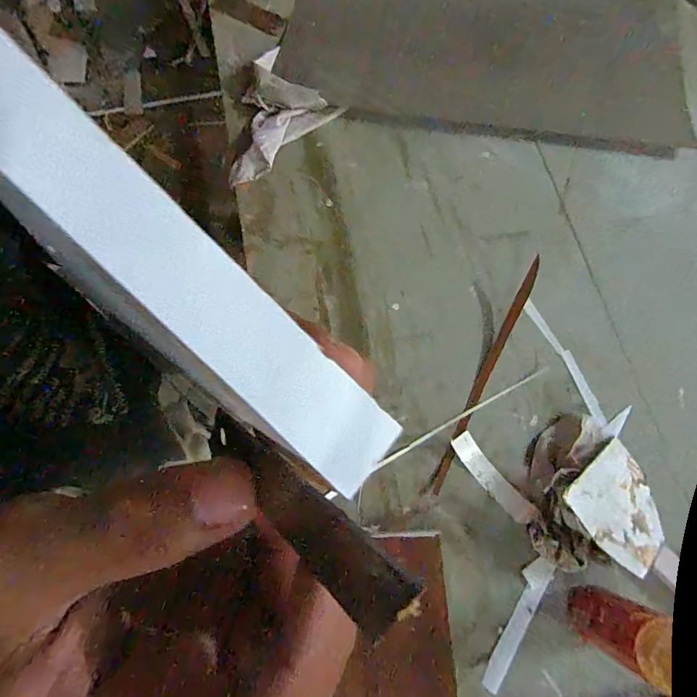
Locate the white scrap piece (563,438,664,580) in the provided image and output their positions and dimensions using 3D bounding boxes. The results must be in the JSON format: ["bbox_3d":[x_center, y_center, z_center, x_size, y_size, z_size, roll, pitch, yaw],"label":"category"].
[{"bbox_3d":[0.297,0.174,0.441,0.130,0.004,0.106,-23,74,-33],"label":"white scrap piece"}]

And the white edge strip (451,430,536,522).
[{"bbox_3d":[0.165,0.148,0.467,0.028,0.018,0.115,-38,76,-10],"label":"white edge strip"}]

